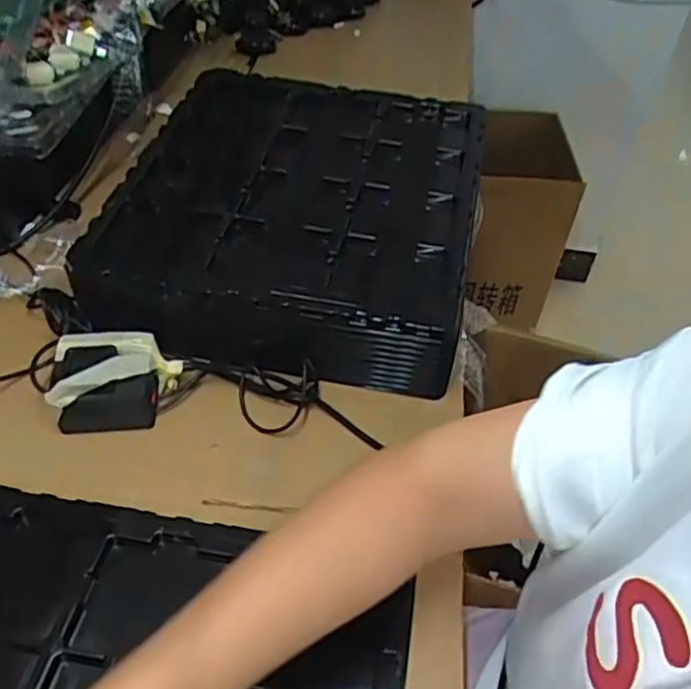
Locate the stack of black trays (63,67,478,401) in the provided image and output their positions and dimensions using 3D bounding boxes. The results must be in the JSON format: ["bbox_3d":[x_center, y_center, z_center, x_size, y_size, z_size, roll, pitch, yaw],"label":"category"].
[{"bbox_3d":[-0.043,-0.135,0.700,0.330,0.114,0.362,10,47,5],"label":"stack of black trays"}]

